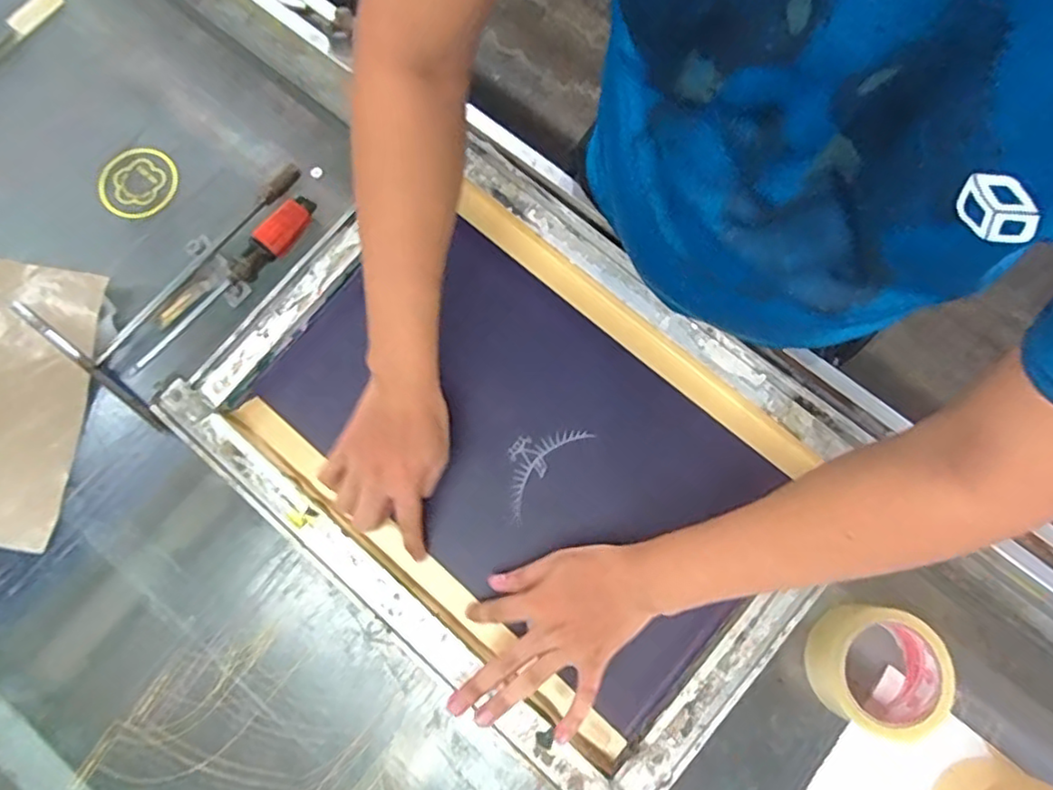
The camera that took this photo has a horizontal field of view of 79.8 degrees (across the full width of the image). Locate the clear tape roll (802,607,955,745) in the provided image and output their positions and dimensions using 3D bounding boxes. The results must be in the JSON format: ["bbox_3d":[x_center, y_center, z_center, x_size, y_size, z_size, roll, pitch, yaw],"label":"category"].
[{"bbox_3d":[0.295,0.230,0.536,0.095,0.062,0.099,0,75,-1],"label":"clear tape roll"}]

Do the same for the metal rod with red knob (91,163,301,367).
[{"bbox_3d":[-0.329,-0.135,0.637,0.019,0.012,0.277,37,78,8],"label":"metal rod with red knob"}]

